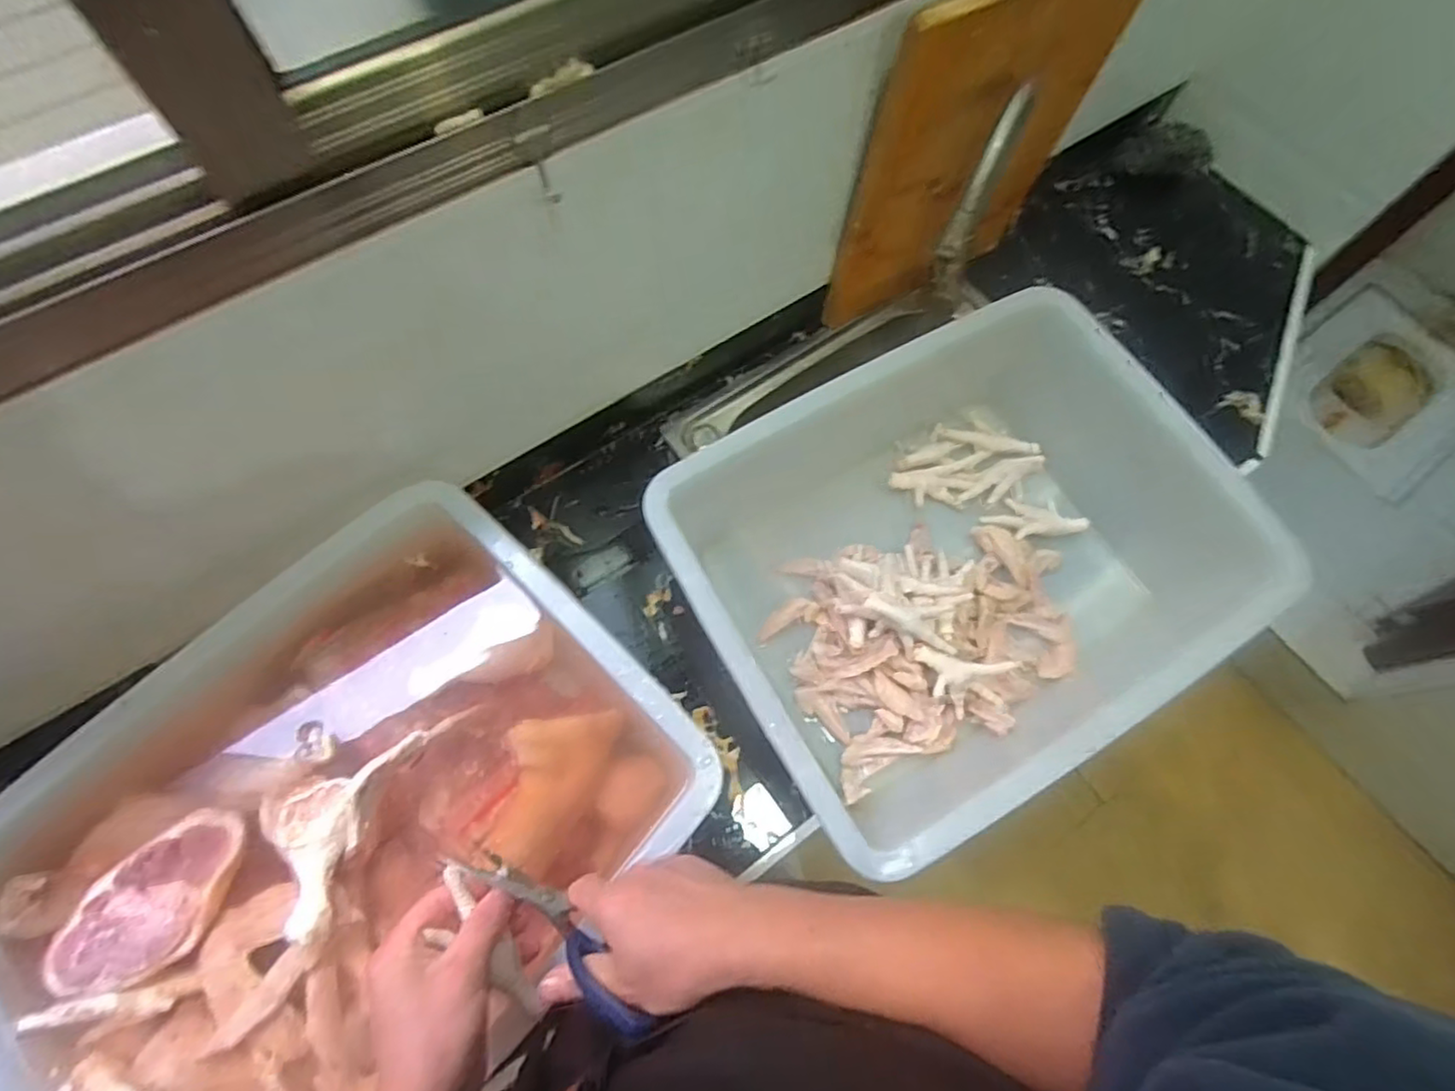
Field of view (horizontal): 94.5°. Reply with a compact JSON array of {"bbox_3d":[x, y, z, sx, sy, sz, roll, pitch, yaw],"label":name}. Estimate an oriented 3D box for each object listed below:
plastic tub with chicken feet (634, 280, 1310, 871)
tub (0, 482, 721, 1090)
[{"bbox_3d":[0.228,0.039,0.687,0.495,0.219,0.364,-27,72,-12],"label":"plastic tub with chicken feet"},{"bbox_3d":[-0.298,0.231,0.546,0.496,0.133,0.397,-40,75,-16],"label":"tub"}]

